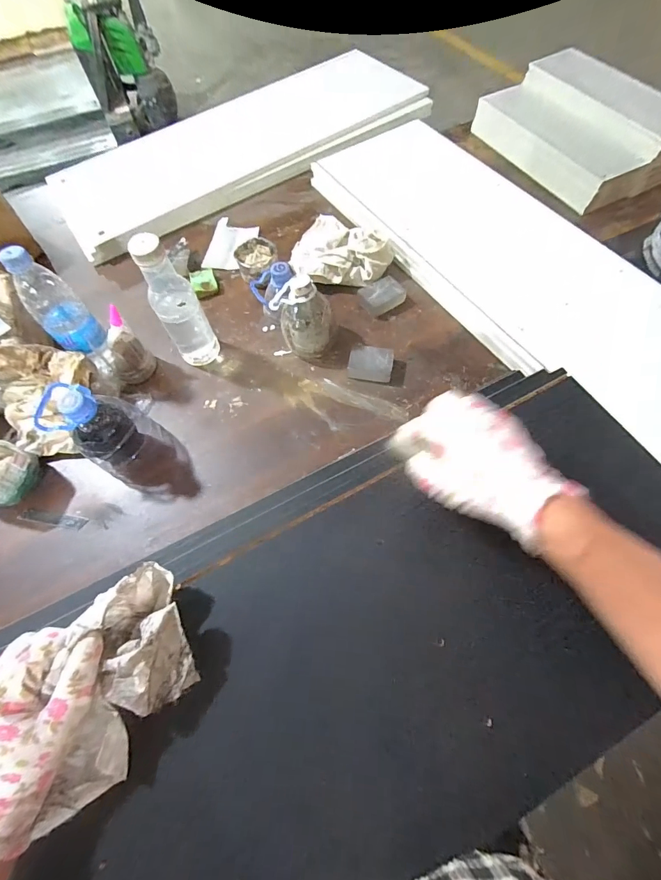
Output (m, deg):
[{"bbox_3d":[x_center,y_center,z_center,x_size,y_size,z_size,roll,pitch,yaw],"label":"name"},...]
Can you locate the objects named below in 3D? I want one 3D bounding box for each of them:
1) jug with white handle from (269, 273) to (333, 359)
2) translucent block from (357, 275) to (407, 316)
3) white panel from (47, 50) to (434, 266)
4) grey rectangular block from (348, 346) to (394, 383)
[{"bbox_3d":[-0.043,-0.193,0.609,0.094,0.119,0.074,-6,65,0],"label":"jug with white handle"},{"bbox_3d":[0.091,-0.258,0.684,0.072,0.030,0.054,-30,68,-11],"label":"translucent block"},{"bbox_3d":[-0.203,-0.681,0.885,0.811,0.038,0.352,-31,68,-11],"label":"white panel"},{"bbox_3d":[0.065,-0.121,0.622,0.069,0.032,0.056,3,66,4],"label":"grey rectangular block"}]

